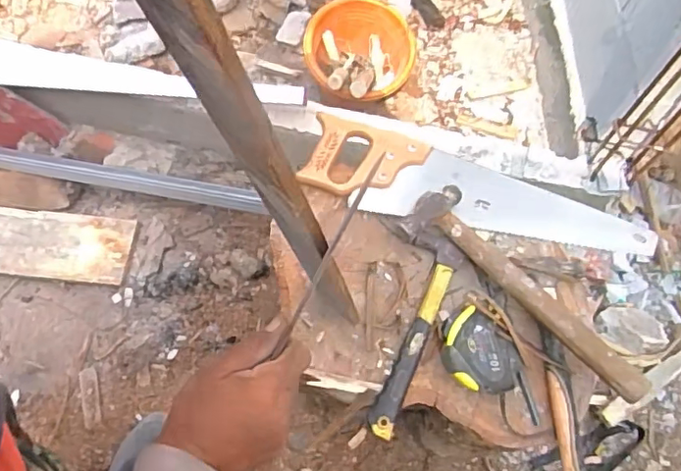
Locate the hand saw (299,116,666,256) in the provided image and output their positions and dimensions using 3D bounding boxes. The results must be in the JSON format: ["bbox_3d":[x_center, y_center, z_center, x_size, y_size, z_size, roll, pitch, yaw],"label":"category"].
[{"bbox_3d":[0.184,-0.054,0.755,0.460,0.033,0.114,13,67,5],"label":"hand saw"}]

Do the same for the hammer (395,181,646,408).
[{"bbox_3d":[0.224,0.055,0.674,0.327,0.053,0.093,39,71,15],"label":"hammer"}]

